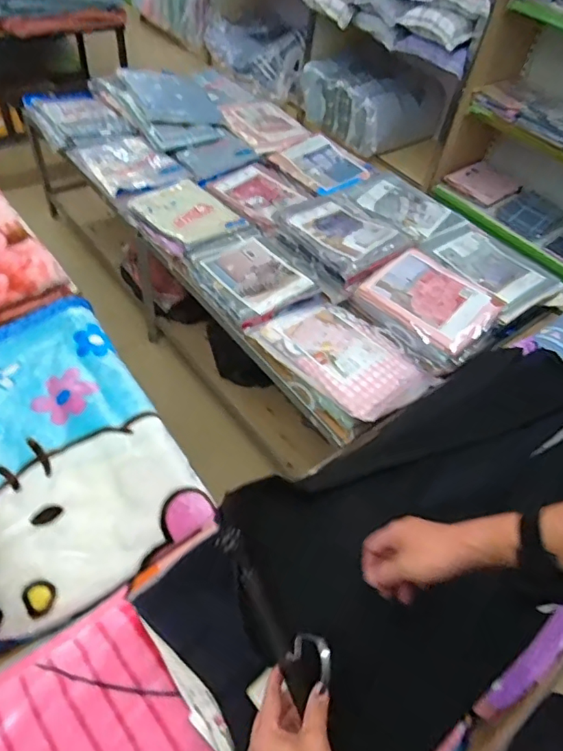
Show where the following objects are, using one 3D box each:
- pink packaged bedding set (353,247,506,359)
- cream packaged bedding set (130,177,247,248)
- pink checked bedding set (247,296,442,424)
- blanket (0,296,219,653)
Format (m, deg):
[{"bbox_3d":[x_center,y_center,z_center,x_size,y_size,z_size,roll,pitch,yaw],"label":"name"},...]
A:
[{"bbox_3d":[0.417,-0.212,1.394,0.262,0.066,0.316,-34,61,-30],"label":"pink packaged bedding set"},{"bbox_3d":[-0.282,-0.509,1.583,0.281,0.042,0.248,37,56,23],"label":"cream packaged bedding set"},{"bbox_3d":[0.172,-0.058,1.317,0.400,0.067,0.289,37,55,23],"label":"pink checked bedding set"},{"bbox_3d":[-0.463,0.131,1.034,0.415,0.094,0.644,-25,57,-25],"label":"blanket"}]

